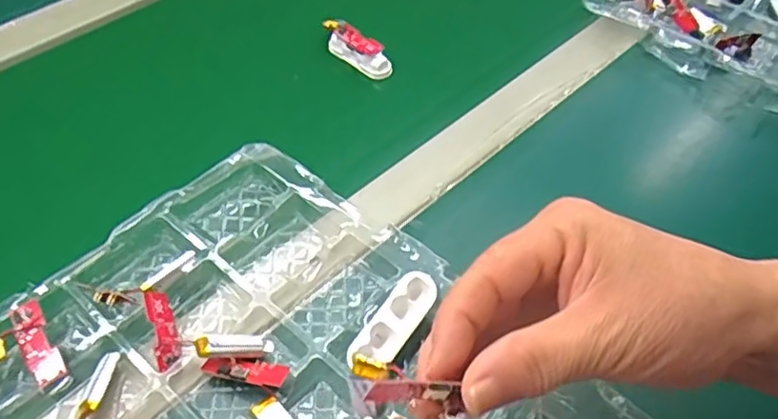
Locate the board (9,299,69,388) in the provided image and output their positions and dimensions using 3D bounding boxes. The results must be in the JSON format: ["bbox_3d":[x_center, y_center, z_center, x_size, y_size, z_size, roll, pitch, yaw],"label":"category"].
[{"bbox_3d":[-0.182,0.070,0.334,0.017,0.009,0.044,-27,79,-19],"label":"board"}]

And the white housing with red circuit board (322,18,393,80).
[{"bbox_3d":[-0.026,-0.126,0.504,0.066,0.027,0.011,38,31,20],"label":"white housing with red circuit board"}]

